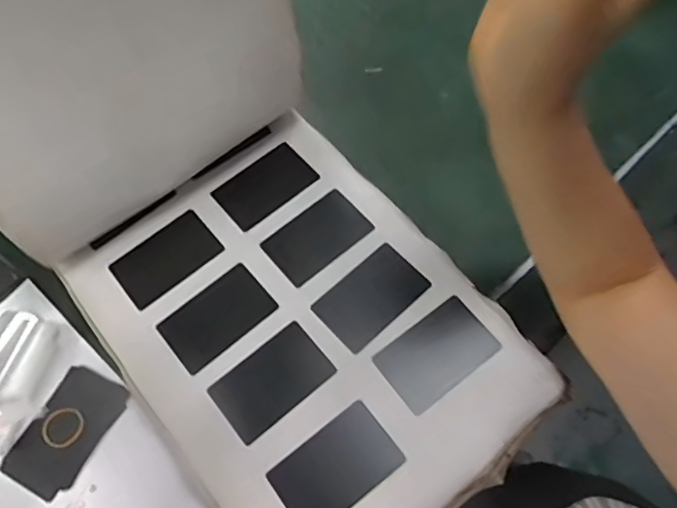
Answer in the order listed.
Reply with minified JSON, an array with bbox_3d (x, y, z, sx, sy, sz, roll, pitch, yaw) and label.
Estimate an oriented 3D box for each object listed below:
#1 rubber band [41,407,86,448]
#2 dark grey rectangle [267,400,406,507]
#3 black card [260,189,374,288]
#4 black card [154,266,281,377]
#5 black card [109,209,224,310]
[{"bbox_3d":[-0.221,0.139,0.449,0.033,0.004,0.032,-1,65,2],"label":"rubber band"},{"bbox_3d":[-0.002,0.149,0.391,0.083,0.004,0.053,-36,68,-13],"label":"dark grey rectangle"},{"bbox_3d":[-0.018,-0.015,0.472,0.083,0.005,0.052,-37,71,-17],"label":"black card"},{"bbox_3d":[-0.096,0.049,0.446,0.083,0.004,0.053,-38,69,-14],"label":"black card"},{"bbox_3d":[-0.145,0.003,0.471,0.083,0.004,0.052,-38,69,-14],"label":"black card"}]

